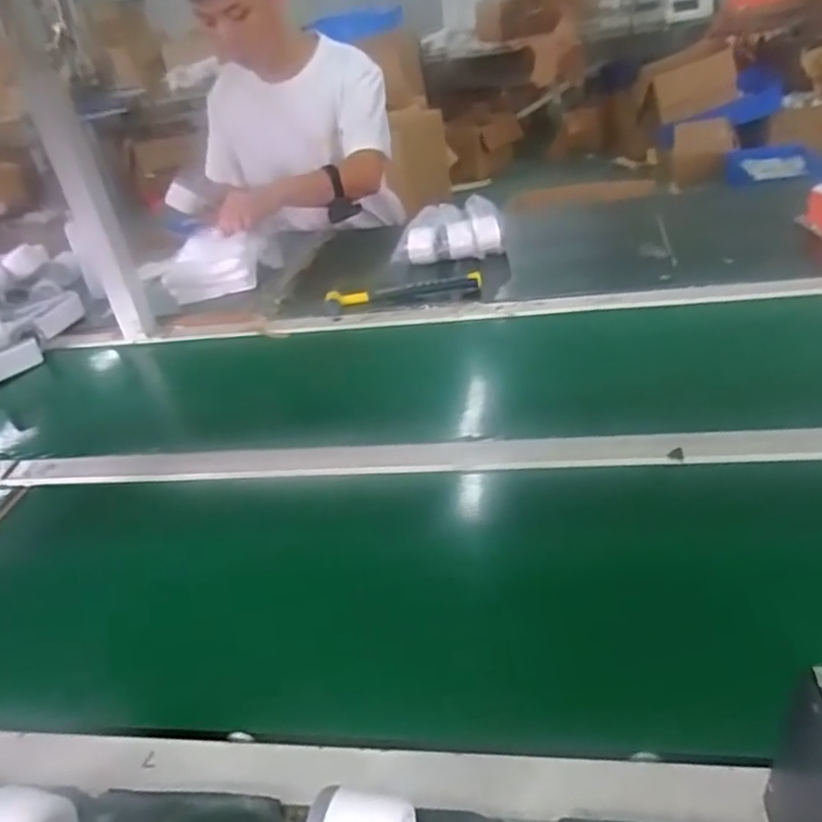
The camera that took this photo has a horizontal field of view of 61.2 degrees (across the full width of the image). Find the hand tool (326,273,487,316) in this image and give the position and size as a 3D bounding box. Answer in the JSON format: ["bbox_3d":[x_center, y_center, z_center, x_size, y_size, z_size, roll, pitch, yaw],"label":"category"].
[{"bbox_3d":[-0.012,-0.186,1.094,0.244,0.035,0.032,-7,34,5],"label":"hand tool"}]

